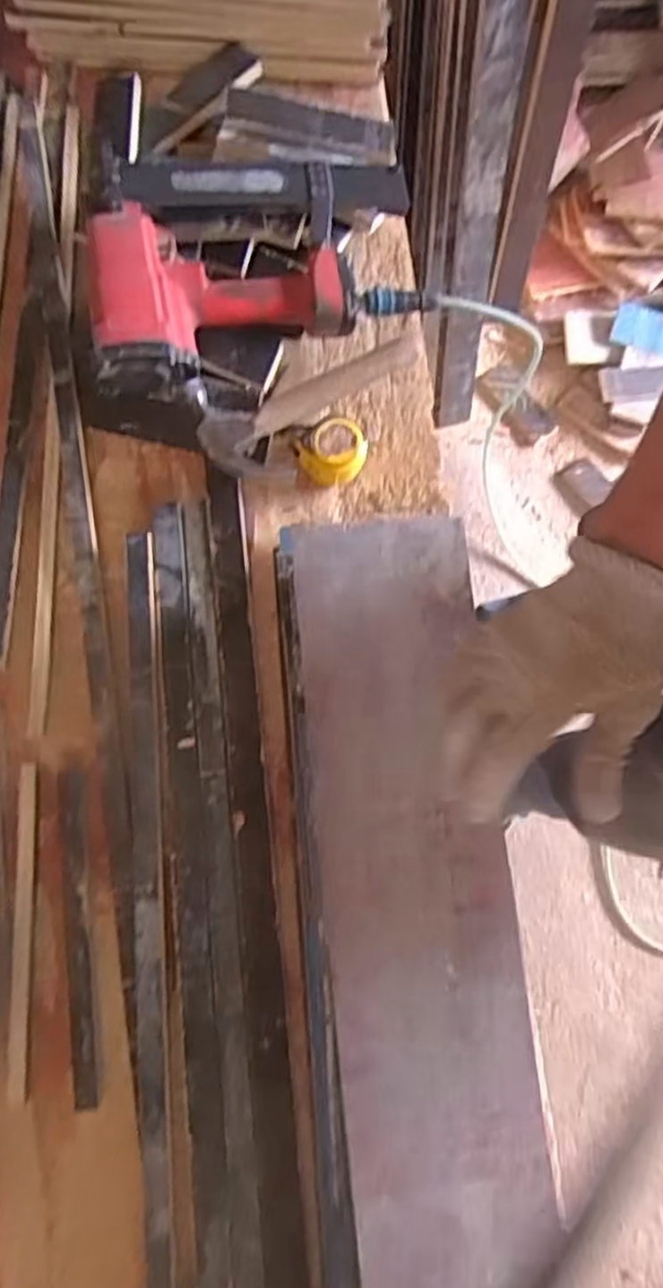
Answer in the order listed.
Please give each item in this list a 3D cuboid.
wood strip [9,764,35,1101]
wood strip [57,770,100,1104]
[{"bbox_3d":[-0.276,0.251,0.635,0.017,0.012,0.279,-3,80,-1],"label":"wood strip"},{"bbox_3d":[-0.225,0.256,0.630,0.026,0.011,0.280,-8,80,-2],"label":"wood strip"}]

